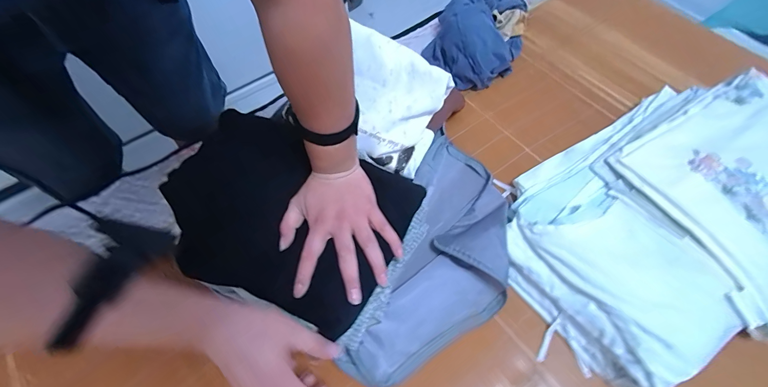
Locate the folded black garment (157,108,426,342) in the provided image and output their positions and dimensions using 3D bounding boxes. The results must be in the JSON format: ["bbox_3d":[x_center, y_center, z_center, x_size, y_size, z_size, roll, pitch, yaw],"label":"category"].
[{"bbox_3d":[-0.150,0.026,0.500,0.339,0.044,0.253,25,66,14],"label":"folded black garment"}]

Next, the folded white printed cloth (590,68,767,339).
[{"bbox_3d":[0.525,-0.011,0.496,0.289,0.077,0.296,-31,66,-13],"label":"folded white printed cloth"}]

